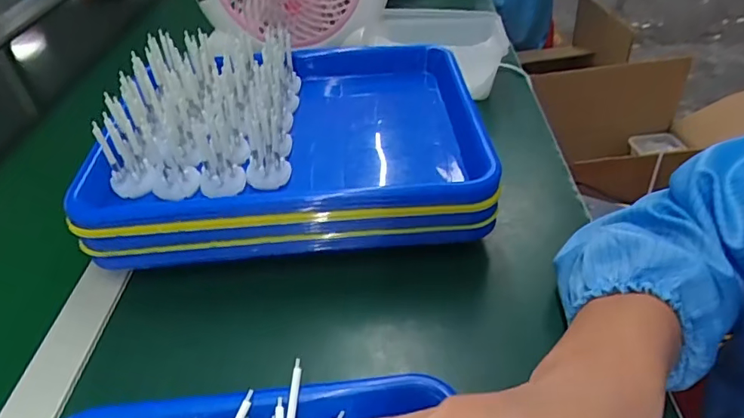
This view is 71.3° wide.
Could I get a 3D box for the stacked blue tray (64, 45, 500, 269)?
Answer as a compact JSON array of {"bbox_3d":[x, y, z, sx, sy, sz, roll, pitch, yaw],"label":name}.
[{"bbox_3d":[-0.064,-0.061,0.470,0.323,0.064,0.236,-4,40,0],"label":"stacked blue tray"}]

